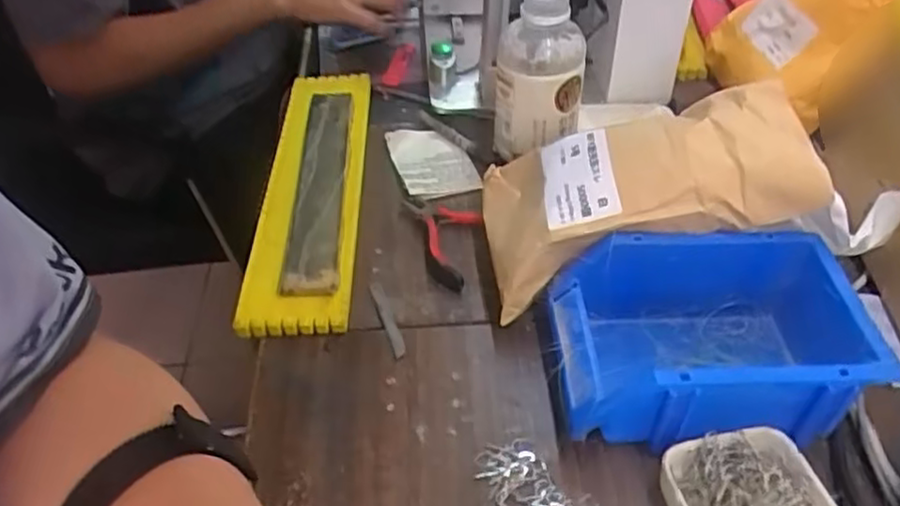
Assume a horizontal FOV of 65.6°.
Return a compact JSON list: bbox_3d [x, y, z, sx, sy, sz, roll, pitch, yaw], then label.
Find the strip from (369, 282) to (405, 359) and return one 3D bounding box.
[{"bbox_3d":[-0.046,0.048,0.517,0.011,0.005,0.073,-15,45,-15],"label":"strip"}]

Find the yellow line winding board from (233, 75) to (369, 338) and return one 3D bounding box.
[{"bbox_3d":[-0.120,-0.064,0.620,0.080,0.022,0.337,-2,46,0],"label":"yellow line winding board"}]

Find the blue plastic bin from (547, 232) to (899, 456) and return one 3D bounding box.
[{"bbox_3d":[0.160,0.057,0.450,0.177,0.080,0.122,-1,43,0],"label":"blue plastic bin"}]

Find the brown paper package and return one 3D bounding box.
[{"bbox_3d":[0.128,-0.048,0.490,0.224,0.065,0.126,-16,39,19],"label":"brown paper package"}]

